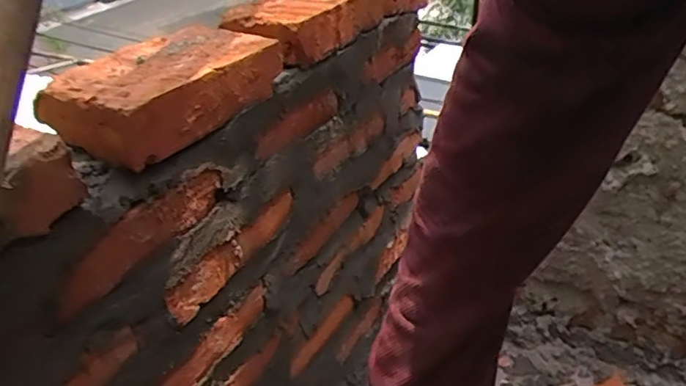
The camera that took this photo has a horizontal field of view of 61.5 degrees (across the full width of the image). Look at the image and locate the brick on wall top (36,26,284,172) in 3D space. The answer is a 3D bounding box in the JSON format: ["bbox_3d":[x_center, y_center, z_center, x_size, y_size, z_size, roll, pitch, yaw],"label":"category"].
[{"bbox_3d":[-0.141,-0.088,0.475,0.090,0.052,0.197,14,36,24],"label":"brick on wall top"}]

